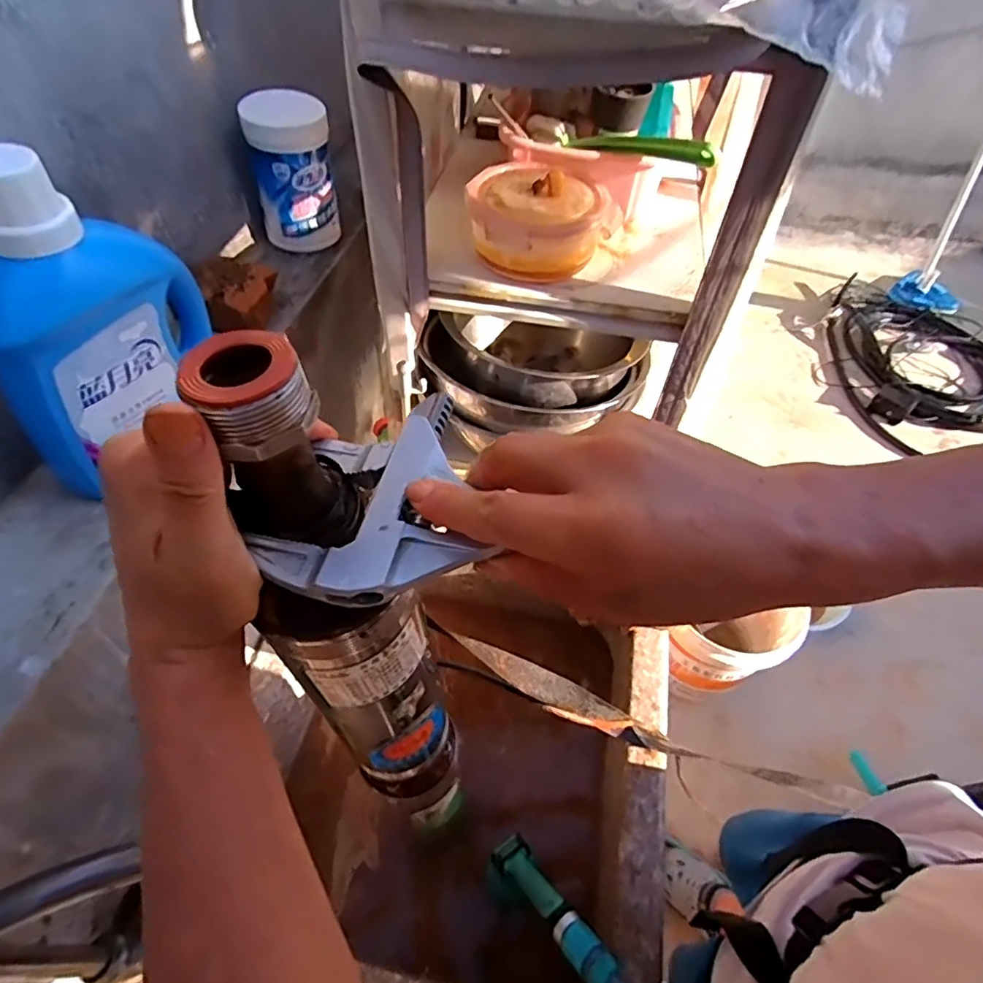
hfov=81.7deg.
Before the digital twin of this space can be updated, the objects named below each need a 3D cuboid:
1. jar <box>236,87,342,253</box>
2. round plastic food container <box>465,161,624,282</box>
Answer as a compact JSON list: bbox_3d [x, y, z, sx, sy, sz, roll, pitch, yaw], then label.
[{"bbox_3d":[-0.249,-0.401,0.720,0.097,0.158,0.085,-13,52,-12],"label":"jar"},{"bbox_3d":[0.049,-0.281,0.581,0.143,0.069,0.134,1,51,-1],"label":"round plastic food container"}]

